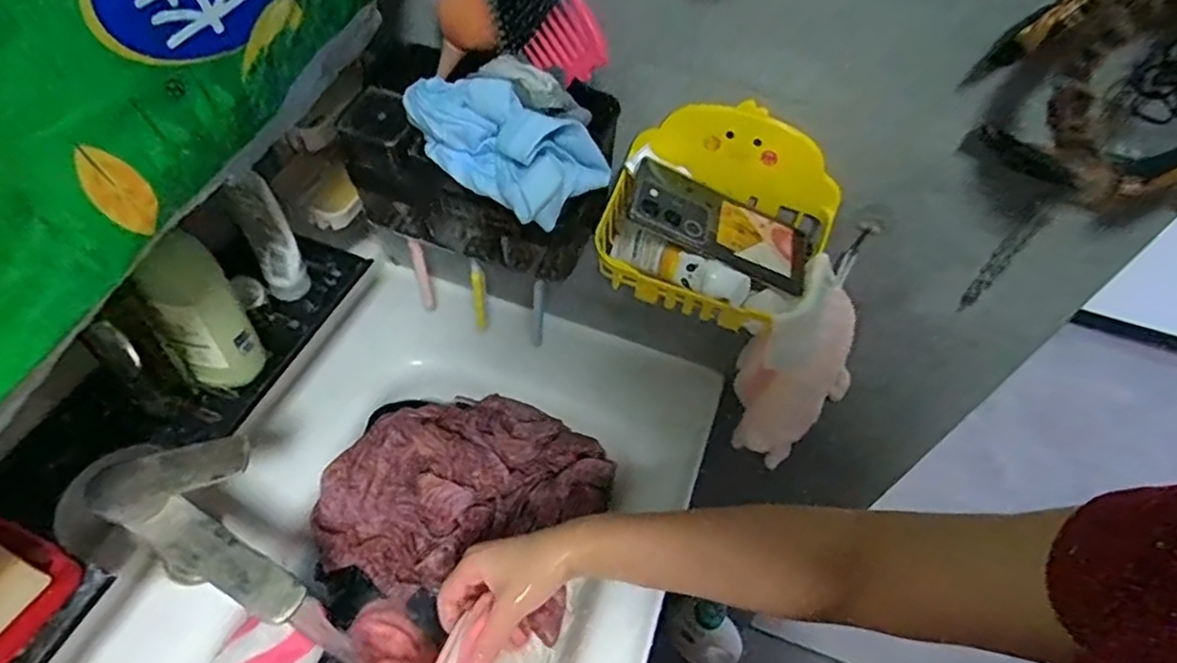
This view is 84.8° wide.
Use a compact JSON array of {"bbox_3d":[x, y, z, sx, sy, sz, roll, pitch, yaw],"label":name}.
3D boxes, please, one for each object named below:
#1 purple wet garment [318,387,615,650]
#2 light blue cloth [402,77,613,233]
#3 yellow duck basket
[{"bbox_3d":[-0.131,0.161,0.699,0.290,0.093,0.233,14,52,5],"label":"purple wet garment"},{"bbox_3d":[-0.065,-0.153,0.490,0.151,0.064,0.078,35,57,20],"label":"light blue cloth"},{"bbox_3d":[0.110,-0.093,0.560,0.192,0.135,0.125,20,53,10],"label":"yellow duck basket"}]

